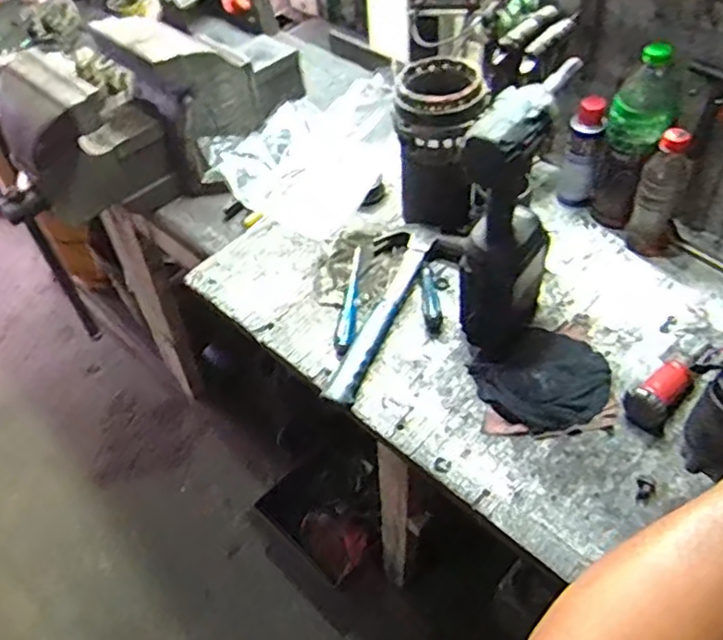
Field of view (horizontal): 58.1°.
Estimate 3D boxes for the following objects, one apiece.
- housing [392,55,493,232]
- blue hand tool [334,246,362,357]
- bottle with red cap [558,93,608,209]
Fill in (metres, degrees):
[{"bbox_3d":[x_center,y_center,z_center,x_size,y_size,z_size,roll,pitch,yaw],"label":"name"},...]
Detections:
[{"bbox_3d":[0.115,-0.254,0.963,0.121,0.211,0.127,-2,50,2],"label":"housing"},{"bbox_3d":[-0.015,-0.033,0.931,0.025,0.013,0.198,4,51,7],"label":"blue hand tool"},{"bbox_3d":[0.335,-0.254,0.986,0.048,0.171,0.055,9,51,11],"label":"bottle with red cap"}]

